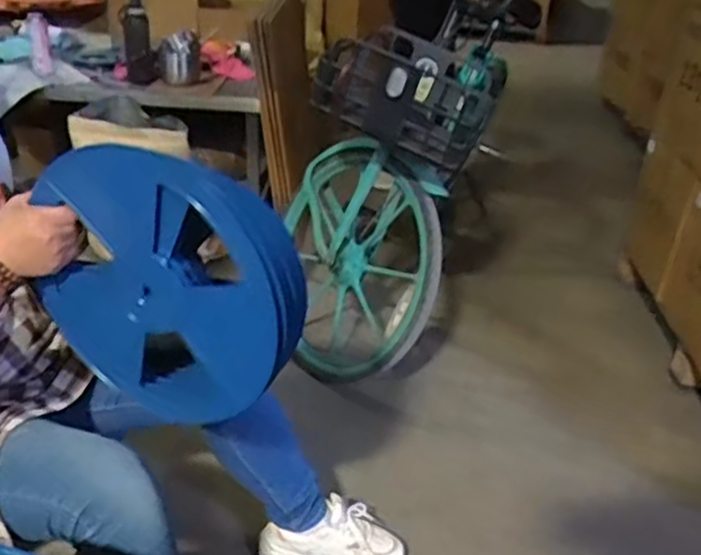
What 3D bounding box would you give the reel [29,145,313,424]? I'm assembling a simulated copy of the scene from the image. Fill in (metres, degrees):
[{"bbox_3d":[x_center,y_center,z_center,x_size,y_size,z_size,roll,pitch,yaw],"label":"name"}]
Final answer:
[{"bbox_3d":[-0.191,0.003,0.797,0.299,0.304,0.091,15,31,20],"label":"reel"}]

